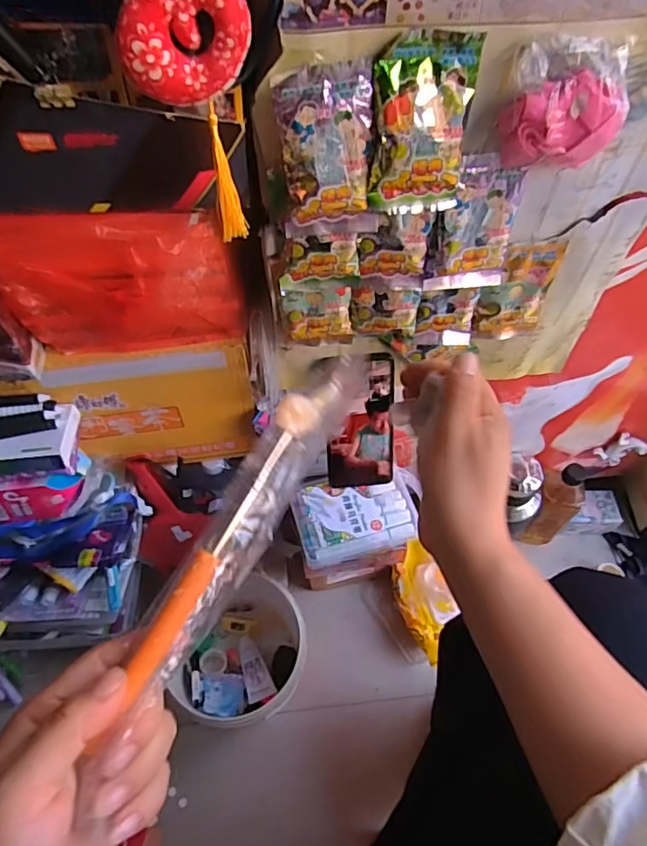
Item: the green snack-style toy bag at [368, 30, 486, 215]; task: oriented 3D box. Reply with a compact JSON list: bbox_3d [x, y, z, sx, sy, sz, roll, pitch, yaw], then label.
[{"bbox_3d":[0.068,-0.199,0.373,0.068,0.109,0.010,-6,42,-4],"label":"green snack-style toy bag"}]

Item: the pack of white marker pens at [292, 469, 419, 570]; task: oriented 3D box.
[{"bbox_3d":[0.037,0.111,0.642,0.134,0.030,0.089,-9,57,-7],"label":"pack of white marker pens"}]

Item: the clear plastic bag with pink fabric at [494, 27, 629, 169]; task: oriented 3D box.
[{"bbox_3d":[0.158,-0.209,0.364,0.077,0.071,0.037,-3,57,-3],"label":"clear plastic bag with pink fabric"}]

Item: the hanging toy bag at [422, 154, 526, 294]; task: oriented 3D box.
[{"bbox_3d":[0.126,-0.159,0.445,0.068,0.111,0.021,-9,57,-7],"label":"hanging toy bag"}]

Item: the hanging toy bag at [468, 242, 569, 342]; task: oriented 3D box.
[{"bbox_3d":[0.181,-0.120,0.517,0.069,0.110,0.015,-5,57,-5],"label":"hanging toy bag"}]

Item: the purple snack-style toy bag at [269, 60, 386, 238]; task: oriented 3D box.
[{"bbox_3d":[0.006,-0.185,0.384,0.072,0.109,0.025,-6,57,-5],"label":"purple snack-style toy bag"}]

